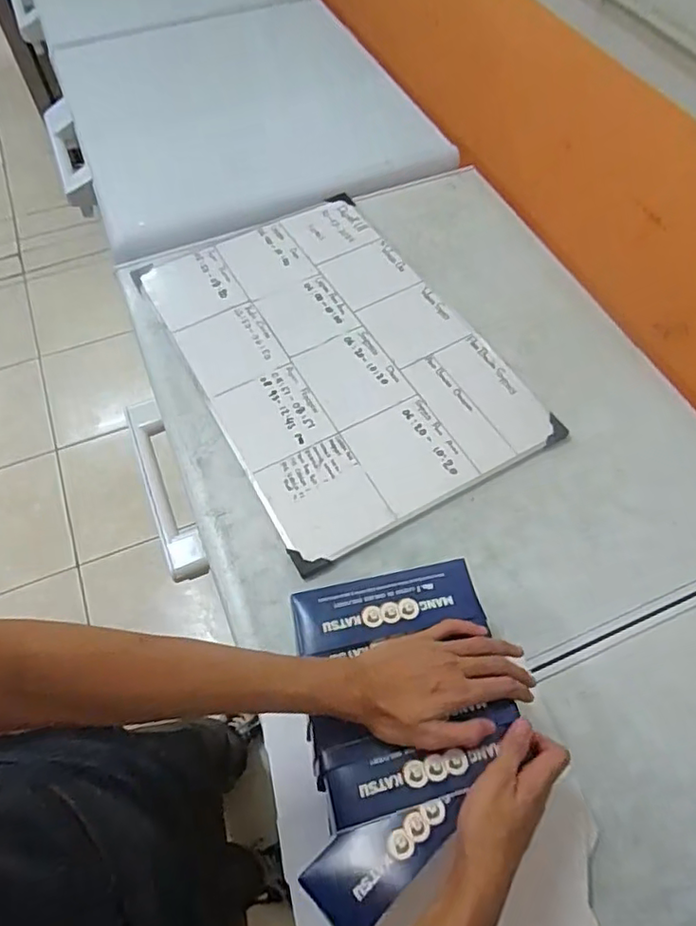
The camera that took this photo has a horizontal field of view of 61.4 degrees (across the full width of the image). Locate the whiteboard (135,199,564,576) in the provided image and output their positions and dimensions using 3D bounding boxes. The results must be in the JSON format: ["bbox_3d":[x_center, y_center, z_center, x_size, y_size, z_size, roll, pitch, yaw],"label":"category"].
[{"bbox_3d":[-0.024,-0.161,0.836,0.375,0.013,0.558,-27,64,-14],"label":"whiteboard"}]

